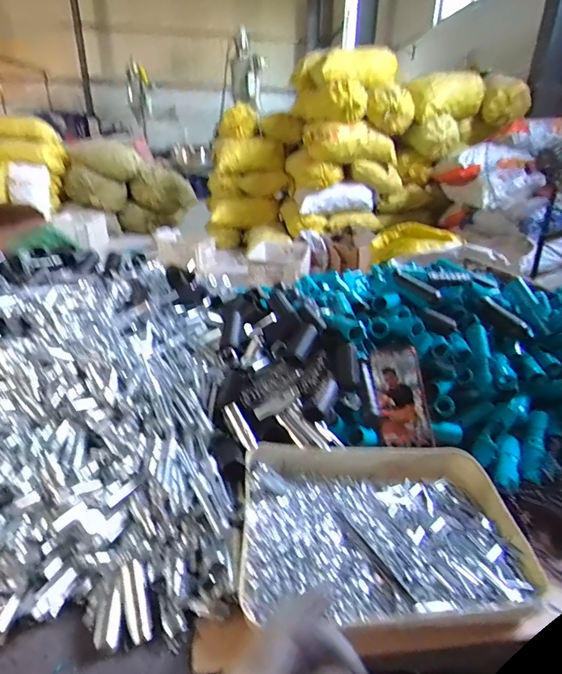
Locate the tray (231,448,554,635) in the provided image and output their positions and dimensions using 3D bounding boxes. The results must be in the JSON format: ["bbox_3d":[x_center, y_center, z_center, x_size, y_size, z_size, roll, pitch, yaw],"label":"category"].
[{"bbox_3d":[0.119,0.229,0.504,0.330,0.058,0.230,0,26,-4],"label":"tray"}]

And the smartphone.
[{"bbox_3d":[0.181,0.089,0.630,0.075,0.152,0.012,-6,-17,-1],"label":"smartphone"}]

